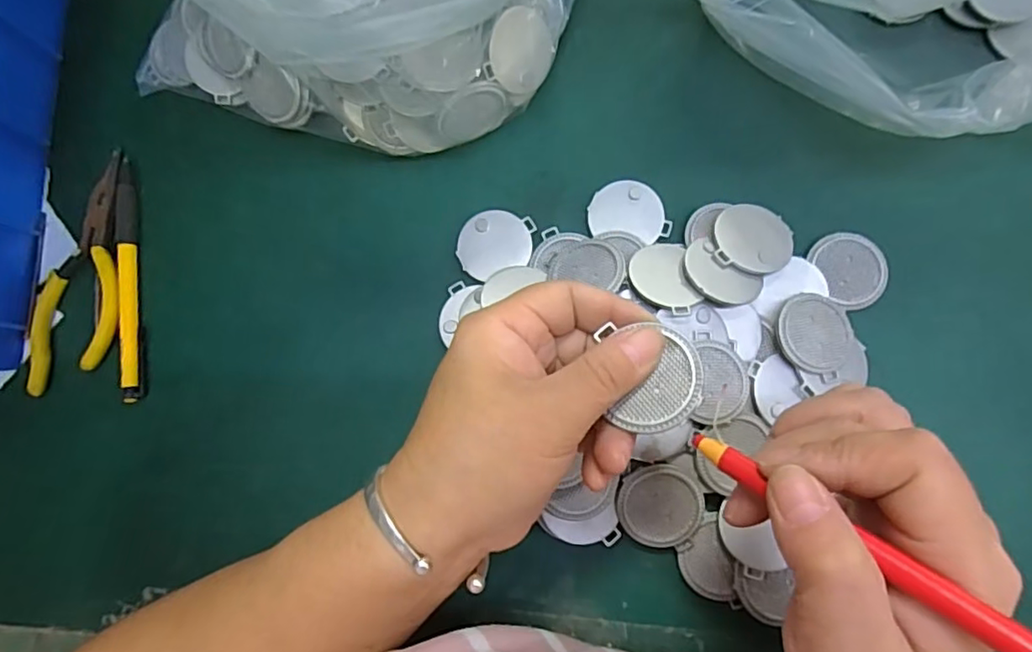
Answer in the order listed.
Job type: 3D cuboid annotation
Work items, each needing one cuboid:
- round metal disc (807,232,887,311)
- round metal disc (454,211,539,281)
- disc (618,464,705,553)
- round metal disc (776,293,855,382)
[{"bbox_3d":[0.175,-0.030,0.305,0.036,0.006,0.040,-20,80,1],"label":"round metal disc"},{"bbox_3d":[-0.012,-0.044,0.319,0.039,0.004,0.039,-1,81,4],"label":"round metal disc"},{"bbox_3d":[0.070,0.087,0.284,0.039,0.004,0.042,1,101,7],"label":"disc"},{"bbox_3d":[0.151,0.004,0.295,0.039,0.008,0.040,2,78,-11],"label":"round metal disc"}]

